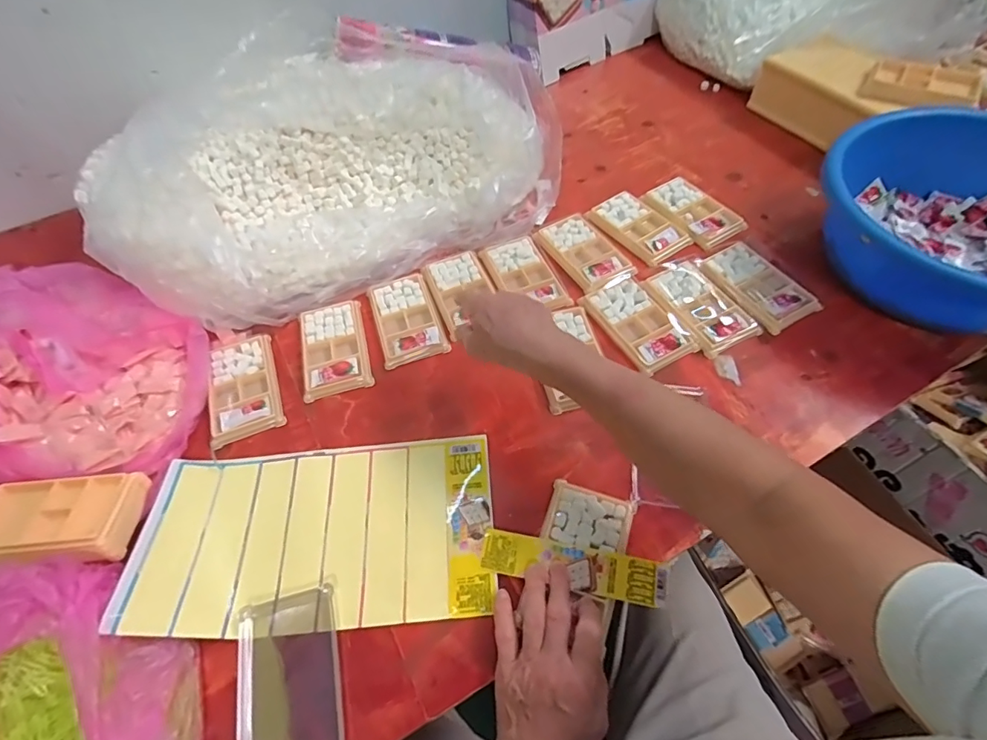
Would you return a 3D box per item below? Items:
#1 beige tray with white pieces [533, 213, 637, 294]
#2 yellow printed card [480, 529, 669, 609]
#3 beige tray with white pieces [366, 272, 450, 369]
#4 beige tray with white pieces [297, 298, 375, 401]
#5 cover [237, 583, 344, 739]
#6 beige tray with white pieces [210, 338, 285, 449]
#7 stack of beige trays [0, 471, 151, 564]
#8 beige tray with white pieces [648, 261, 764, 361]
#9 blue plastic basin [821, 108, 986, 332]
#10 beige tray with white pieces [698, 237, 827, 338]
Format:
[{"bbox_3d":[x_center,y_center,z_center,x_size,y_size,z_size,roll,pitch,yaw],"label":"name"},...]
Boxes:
[{"bbox_3d":[0.125,-0.160,0.663,0.079,0.019,0.144,-27,59,-13],"label":"beige tray with white pieces"},{"bbox_3d":[0.071,0.177,0.443,0.162,0.011,0.042,7,58,13],"label":"yellow printed card"},{"bbox_3d":[-0.110,-0.066,0.617,0.077,0.013,0.131,-17,57,-7],"label":"beige tray with white pieces"},{"bbox_3d":[-0.198,-0.028,0.603,0.078,0.019,0.136,-16,57,-6],"label":"beige tray with white pieces"},{"bbox_3d":[-0.169,0.264,0.406,0.079,0.016,0.142,-15,57,-6],"label":"cover"},{"bbox_3d":[-0.296,0.019,0.578,0.075,0.013,0.139,-20,58,-9],"label":"beige tray with white pieces"},{"bbox_3d":[-0.424,0.143,0.466,0.147,0.034,0.086,-6,57,0],"label":"stack of beige trays"},{"bbox_3d":[0.255,-0.084,0.599,0.076,0.015,0.131,-23,58,-11],"label":"beige tray with white pieces"},{"bbox_3d":[0.538,-0.164,0.568,0.299,0.123,0.283,-2,57,3],"label":"blue plastic basin"},{"bbox_3d":[0.333,-0.109,0.612,0.085,0.014,0.132,-25,59,-12],"label":"beige tray with white pieces"}]

